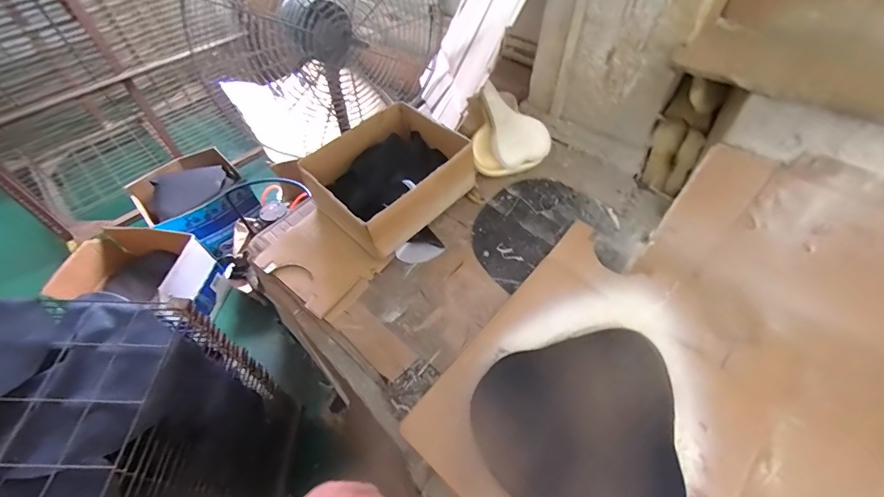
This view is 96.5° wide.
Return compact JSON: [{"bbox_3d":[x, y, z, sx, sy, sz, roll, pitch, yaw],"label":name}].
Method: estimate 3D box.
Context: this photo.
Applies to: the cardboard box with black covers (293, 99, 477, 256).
[{"bbox_3d":[-0.127,-0.179,0.946,0.330,0.132,0.296,-37,59,-24],"label":"cardboard box with black covers"}]

